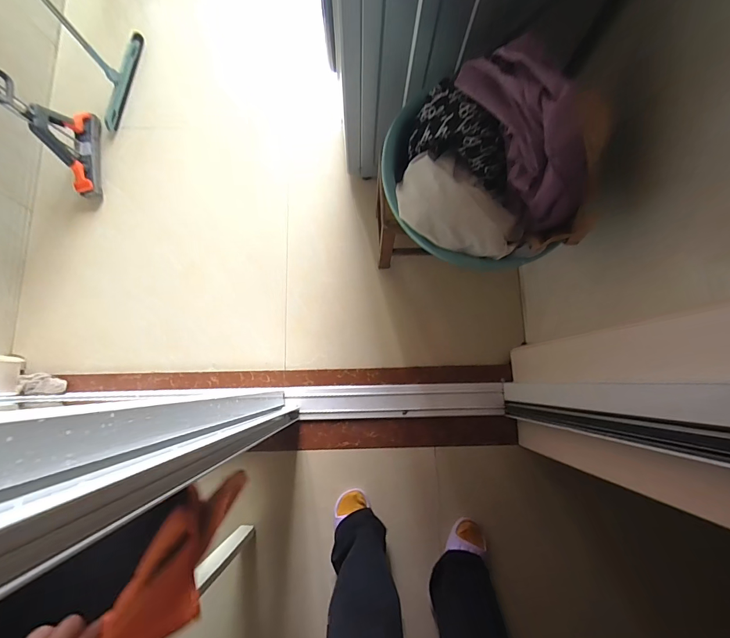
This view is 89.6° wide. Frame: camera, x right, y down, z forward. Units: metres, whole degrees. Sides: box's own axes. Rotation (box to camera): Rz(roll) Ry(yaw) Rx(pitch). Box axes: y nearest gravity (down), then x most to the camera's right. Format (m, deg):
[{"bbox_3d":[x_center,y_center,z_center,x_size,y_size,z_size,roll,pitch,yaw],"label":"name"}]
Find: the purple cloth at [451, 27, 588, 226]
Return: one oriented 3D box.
[{"bbox_3d":[0.271,-0.306,0.617,0.107,0.163,0.314,-24,95,-5],"label":"purple cloth"}]

